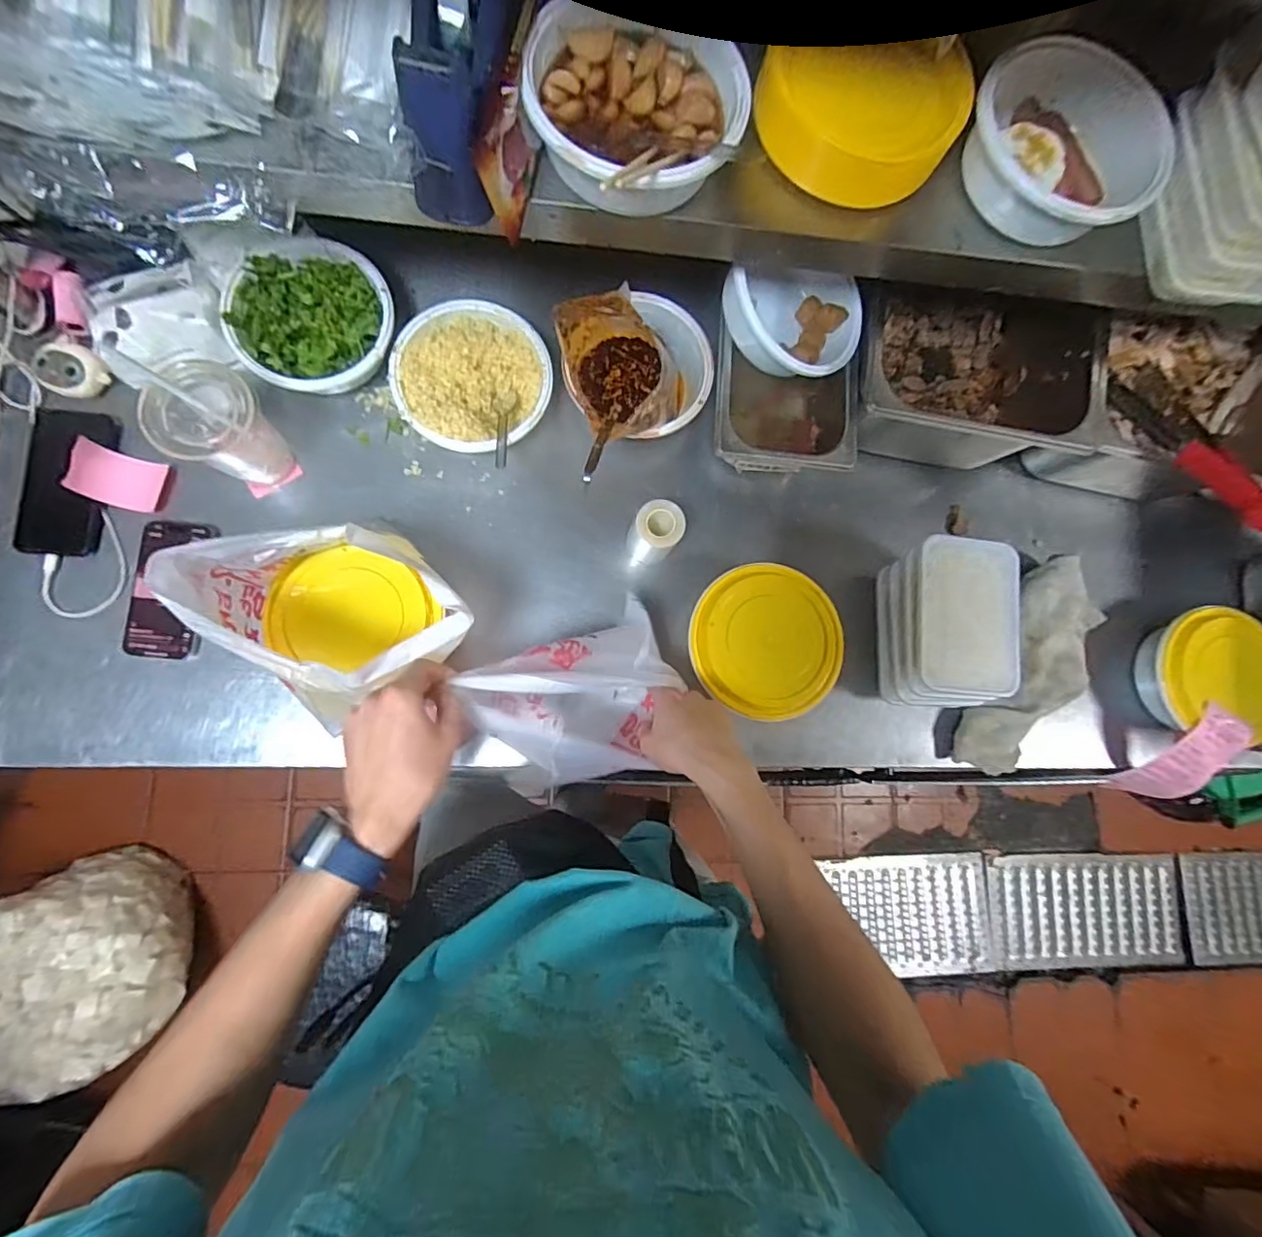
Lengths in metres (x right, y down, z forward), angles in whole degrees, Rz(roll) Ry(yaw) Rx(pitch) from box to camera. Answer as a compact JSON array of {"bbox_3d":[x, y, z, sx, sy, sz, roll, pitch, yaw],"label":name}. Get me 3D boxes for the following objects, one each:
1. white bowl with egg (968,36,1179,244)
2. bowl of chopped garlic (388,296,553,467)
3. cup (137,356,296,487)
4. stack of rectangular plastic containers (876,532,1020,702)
[{"bbox_3d":[0.364,-0.398,0.477,0.171,0.049,0.165,1,83,-7],"label":"white bowl with egg"},{"bbox_3d":[-0.178,-0.263,0.637,0.167,0.060,0.172,1,83,-7],"label":"bowl of chopped garlic"},{"bbox_3d":[-0.412,-0.192,0.572,0.081,0.131,0.091,43,80,0],"label":"cup"},{"bbox_3d":[0.357,0.008,0.644,0.114,0.115,0.176,0,83,-7],"label":"stack of rectangular plastic containers"}]

